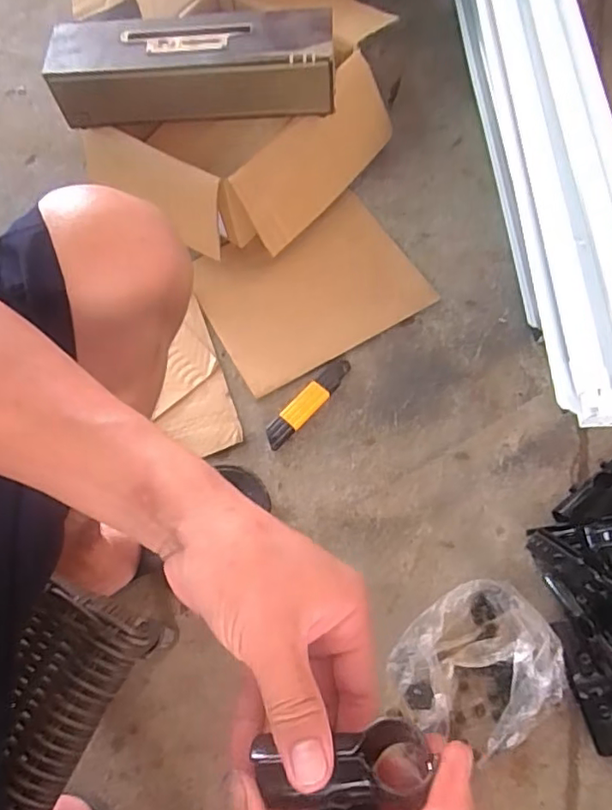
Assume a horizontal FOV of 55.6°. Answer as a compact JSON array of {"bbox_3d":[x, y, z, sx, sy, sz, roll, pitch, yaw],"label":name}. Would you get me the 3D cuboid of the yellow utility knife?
[{"bbox_3d":[0.003,-0.004,0.767,0.033,0.010,0.151,39,73,17],"label":"yellow utility knife"}]

